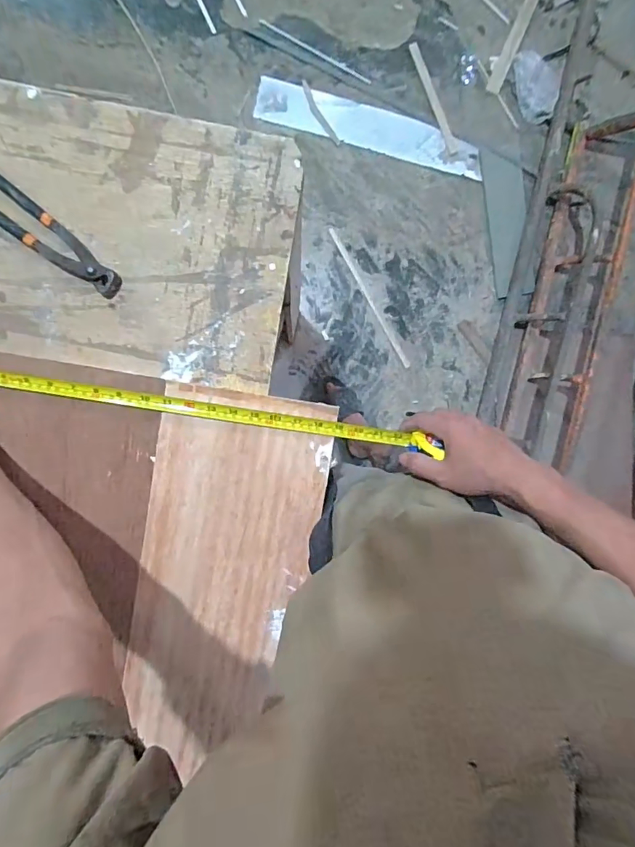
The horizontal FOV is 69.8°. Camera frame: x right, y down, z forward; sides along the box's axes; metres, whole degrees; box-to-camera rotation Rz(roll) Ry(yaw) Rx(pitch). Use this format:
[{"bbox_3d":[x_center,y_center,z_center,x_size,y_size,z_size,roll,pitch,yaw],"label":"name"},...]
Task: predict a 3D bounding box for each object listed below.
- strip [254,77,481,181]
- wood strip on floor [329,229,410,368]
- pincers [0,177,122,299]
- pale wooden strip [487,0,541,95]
[{"bbox_3d":[0.165,-0.876,1.343,0.678,0.020,0.148,11,80,-8],"label":"strip"},{"bbox_3d":[0.159,-0.374,1.377,0.023,0.011,0.464,-31,98,-1],"label":"wood strip on floor"},{"bbox_3d":[-0.322,-0.221,0.515,0.218,0.017,0.042,39,92,-8],"label":"pincers"},{"bbox_3d":[0.614,-1.199,1.373,0.044,0.013,0.401,24,92,-6],"label":"pale wooden strip"}]

